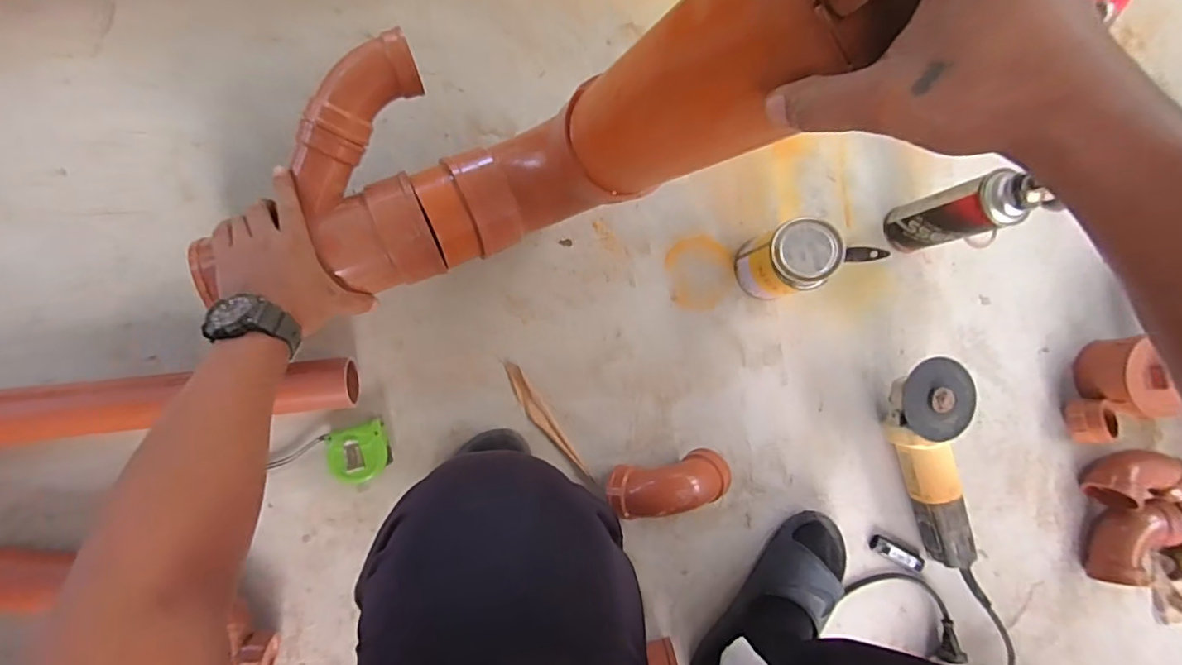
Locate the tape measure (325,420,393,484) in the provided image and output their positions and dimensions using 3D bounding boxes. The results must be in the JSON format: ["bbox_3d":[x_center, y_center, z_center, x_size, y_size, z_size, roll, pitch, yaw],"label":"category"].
[{"bbox_3d":[-0.261,0.136,0.618,0.064,0.035,0.062,-13,90,-9],"label":"tape measure"}]

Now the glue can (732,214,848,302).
[{"bbox_3d":[0.240,-0.089,0.662,0.077,0.125,0.081,0,88,-9],"label":"glue can"}]

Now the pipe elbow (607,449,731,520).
[{"bbox_3d":[0.091,0.181,0.651,0.143,0.075,0.059,-9,90,-9],"label":"pipe elbow"}]

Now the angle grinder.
[{"bbox_3d":[0.427,0.167,0.697,0.092,0.099,0.267,-6,89,-9],"label":"angle grinder"}]

